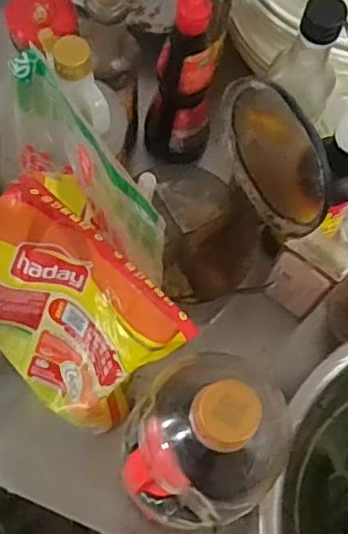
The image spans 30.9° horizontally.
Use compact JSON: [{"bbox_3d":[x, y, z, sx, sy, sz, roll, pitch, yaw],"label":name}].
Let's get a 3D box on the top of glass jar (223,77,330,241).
[{"bbox_3d":[0.084,-0.096,0.536,0.038,0.119,0.138,-28,75,-11],"label":"top of glass jar"}]

